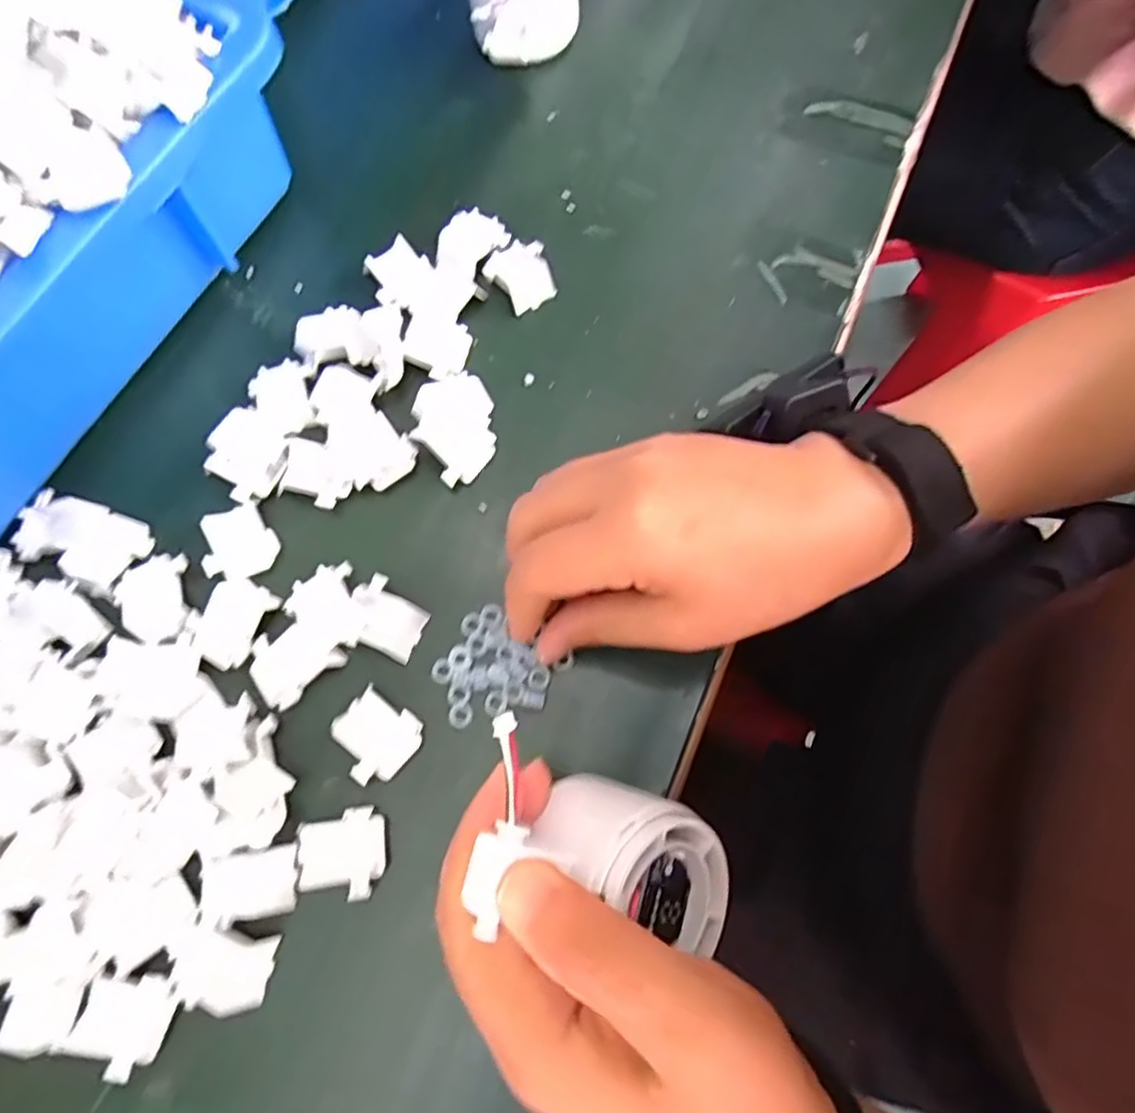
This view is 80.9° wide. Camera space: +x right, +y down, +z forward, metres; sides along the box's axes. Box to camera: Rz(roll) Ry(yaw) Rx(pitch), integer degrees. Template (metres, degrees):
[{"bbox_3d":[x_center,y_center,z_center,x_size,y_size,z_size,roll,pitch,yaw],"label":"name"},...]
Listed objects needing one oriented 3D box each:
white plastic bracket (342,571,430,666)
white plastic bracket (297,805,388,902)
[{"bbox_3d":[-0.076,0.025,0.275,0.032,0.007,0.030,25,72,7],"label":"white plastic bracket"},{"bbox_3d":[-0.083,0.110,0.246,0.029,0.006,0.031,-8,71,-4],"label":"white plastic bracket"}]

